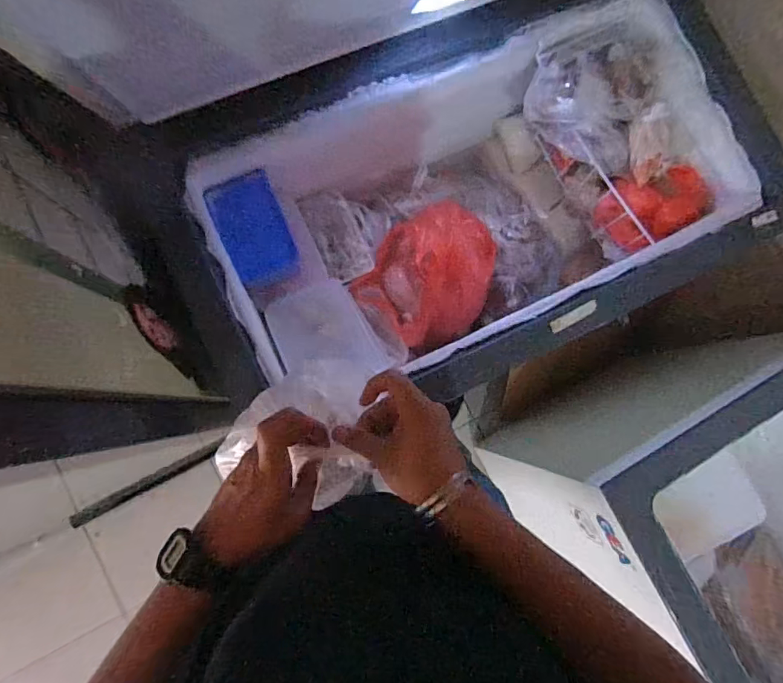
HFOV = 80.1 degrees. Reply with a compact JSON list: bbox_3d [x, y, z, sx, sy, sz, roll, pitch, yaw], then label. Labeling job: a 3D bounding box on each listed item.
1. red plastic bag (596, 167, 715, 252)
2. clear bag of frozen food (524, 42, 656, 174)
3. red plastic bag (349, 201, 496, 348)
[{"bbox_3d":[0.520,-0.269,0.927,0.173,0.109,0.135,-22,85,-8],"label":"red plastic bag"},{"bbox_3d":[0.371,-0.451,0.881,0.216,0.083,0.215,12,82,-4],"label":"clear bag of frozen food"},{"bbox_3d":[0.102,-0.157,1.001,0.260,0.159,0.323,40,81,0],"label":"red plastic bag"}]

